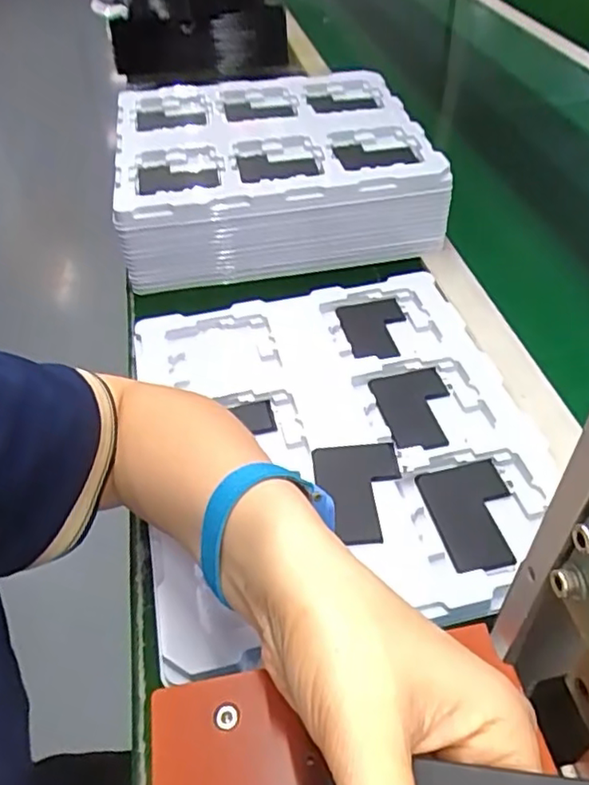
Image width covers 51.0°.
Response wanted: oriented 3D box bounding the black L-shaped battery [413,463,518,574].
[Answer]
[{"bbox_3d":[0.120,0.080,0.409,0.057,0.007,0.079,-10,46,-7],"label":"black L-shaped battery"}]

